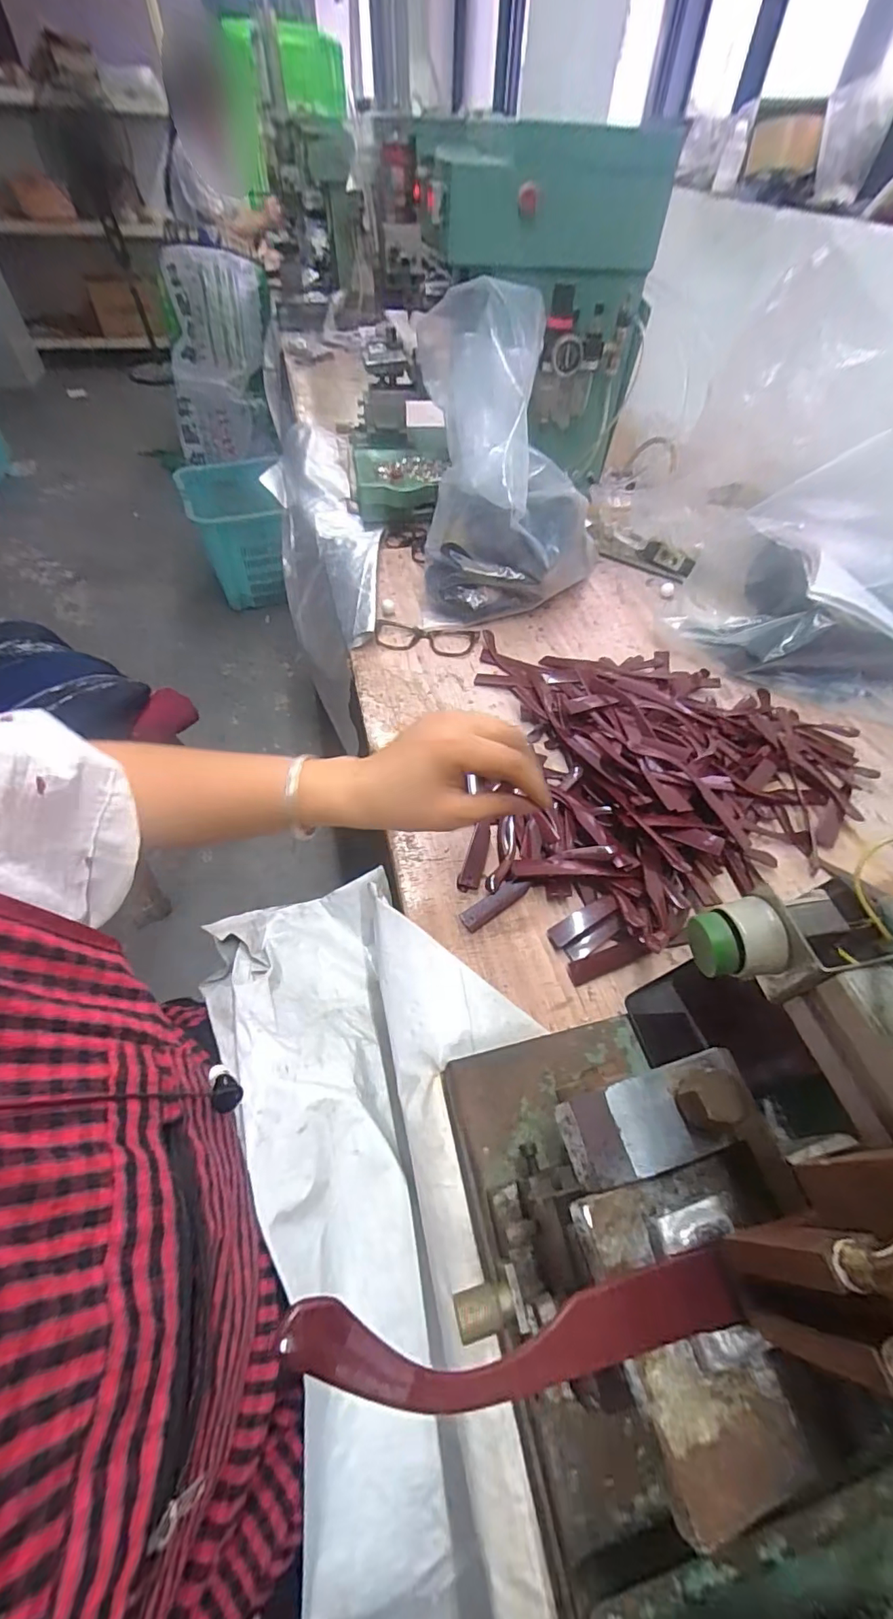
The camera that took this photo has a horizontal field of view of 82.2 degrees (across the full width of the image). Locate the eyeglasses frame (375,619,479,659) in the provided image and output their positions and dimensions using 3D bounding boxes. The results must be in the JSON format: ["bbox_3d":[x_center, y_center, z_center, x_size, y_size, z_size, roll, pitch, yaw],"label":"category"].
[{"bbox_3d":[-0.031,-0.251,0.754,0.153,0.014,0.068,8,53,4],"label":"eyeglasses frame"}]

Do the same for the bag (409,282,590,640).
[{"bbox_3d":[0.088,-0.499,0.735,0.251,0.442,0.179,-5,13,-6],"label":"bag"}]

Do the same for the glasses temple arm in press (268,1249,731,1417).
[{"bbox_3d":[0.025,0.150,0.146,0.140,0.010,0.025,10,51,-18],"label":"glasses temple arm in press"}]

